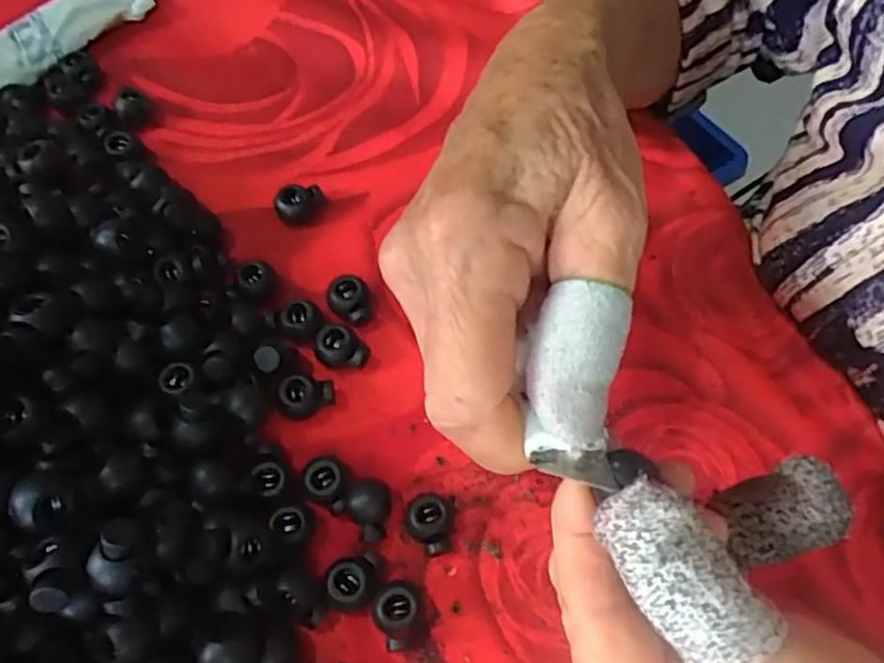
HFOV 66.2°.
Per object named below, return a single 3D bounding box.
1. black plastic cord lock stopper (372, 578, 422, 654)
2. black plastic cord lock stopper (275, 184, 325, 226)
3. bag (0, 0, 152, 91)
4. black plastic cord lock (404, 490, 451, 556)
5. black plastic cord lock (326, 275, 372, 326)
[{"bbox_3d":[-0.013,0.085,0.203,0.014,0.012,0.019,-8,62,-4],"label":"black plastic cord lock stopper"},{"bbox_3d":[-0.056,-0.050,0.268,0.019,0.010,0.013,-18,63,-10],"label":"black plastic cord lock stopper"},{"bbox_3d":[-0.182,-0.125,0.300,0.022,0.019,0.112,41,69,19],"label":"bag"},{"bbox_3d":[-0.004,0.062,0.217,0.014,0.011,0.019,-10,62,-5],"label":"black plastic cord lock"},{"bbox_3d":[-0.034,-0.010,0.248,0.015,0.011,0.018,-9,62,-5],"label":"black plastic cord lock"}]

